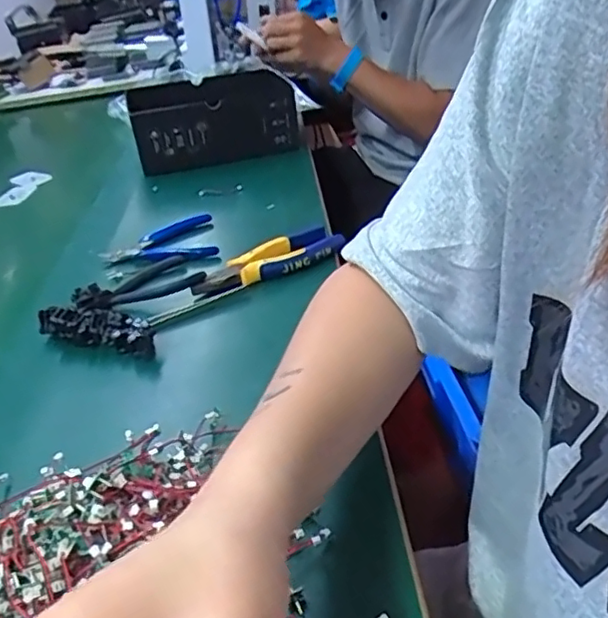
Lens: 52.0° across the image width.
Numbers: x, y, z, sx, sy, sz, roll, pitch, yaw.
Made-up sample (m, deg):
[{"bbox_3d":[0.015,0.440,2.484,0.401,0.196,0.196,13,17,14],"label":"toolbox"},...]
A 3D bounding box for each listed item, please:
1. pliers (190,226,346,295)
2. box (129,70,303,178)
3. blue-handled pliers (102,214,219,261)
[{"bbox_3d":[-0.036,-0.045,0.613,0.157,0.026,0.044,-22,33,-24],"label":"pliers"},{"bbox_3d":[-0.148,-0.300,0.979,0.231,0.101,0.219,-13,31,-10],"label":"box"},{"bbox_3d":[-0.161,-0.073,0.690,0.120,0.017,0.091,-12,30,-9],"label":"blue-handled pliers"}]

